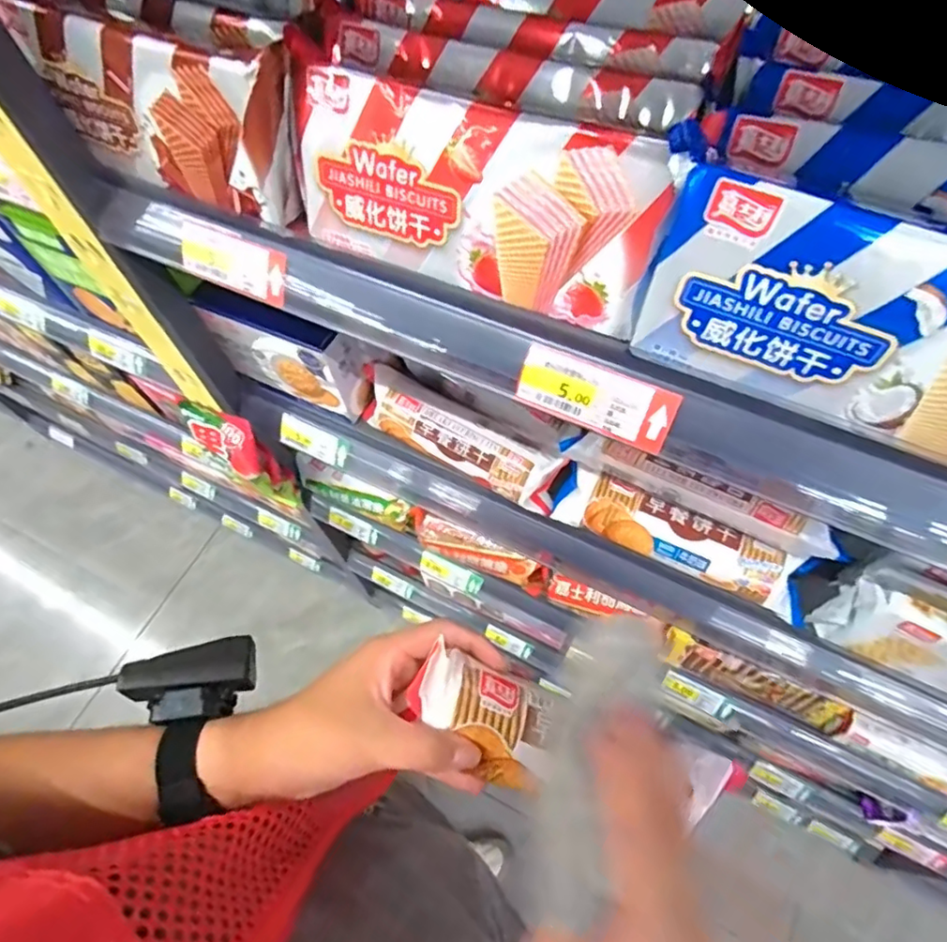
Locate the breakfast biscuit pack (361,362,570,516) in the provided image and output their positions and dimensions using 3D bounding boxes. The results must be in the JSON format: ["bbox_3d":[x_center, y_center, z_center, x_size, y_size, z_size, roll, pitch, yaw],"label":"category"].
[{"bbox_3d":[-0.021,-0.037,0.593,0.232,0.055,0.062,28,68,17],"label":"breakfast biscuit pack"}]

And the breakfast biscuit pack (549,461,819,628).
[{"bbox_3d":[0.182,0.059,0.523,0.224,0.042,0.050,23,66,15],"label":"breakfast biscuit pack"}]

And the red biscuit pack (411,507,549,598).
[{"bbox_3d":[0.004,0.108,0.783,0.193,0.042,0.036,21,66,14],"label":"red biscuit pack"}]

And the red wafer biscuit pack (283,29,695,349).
[{"bbox_3d":[-0.001,-0.164,0.344,0.228,0.099,0.045,25,46,14],"label":"red wafer biscuit pack"}]

